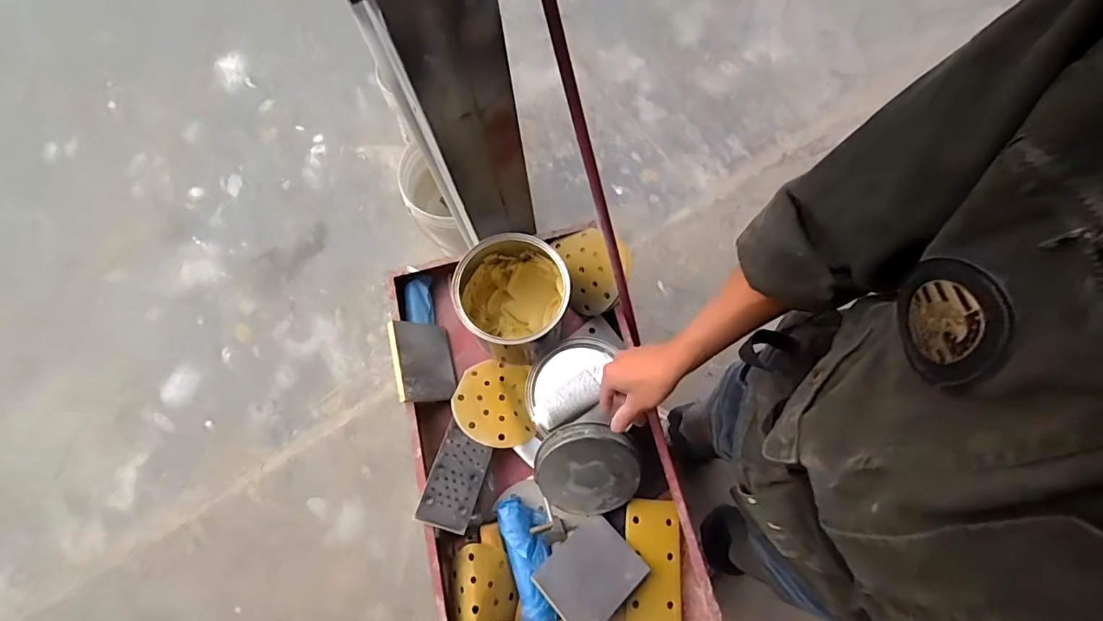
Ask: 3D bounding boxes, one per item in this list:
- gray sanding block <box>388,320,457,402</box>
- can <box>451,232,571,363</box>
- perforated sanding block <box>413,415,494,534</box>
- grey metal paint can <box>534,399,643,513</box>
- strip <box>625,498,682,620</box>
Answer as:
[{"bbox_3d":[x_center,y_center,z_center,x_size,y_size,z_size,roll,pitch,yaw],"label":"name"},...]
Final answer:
[{"bbox_3d":[-0.191,0.075,0.730,0.020,0.101,0.120,-25,69,37],"label":"gray sanding block"},{"bbox_3d":[-0.053,-0.013,0.706,0.149,0.152,0.153,-1,72,3],"label":"can"},{"bbox_3d":[-0.131,0.228,0.663,0.072,0.006,0.132,15,56,4],"label":"perforated sanding block"},{"bbox_3d":[0.049,0.201,0.647,0.143,0.071,0.143,-1,114,-2],"label":"grey metal paint can"},{"bbox_3d":[0.137,0.358,0.642,0.076,0.009,0.197,6,73,-3],"label":"strip"}]

